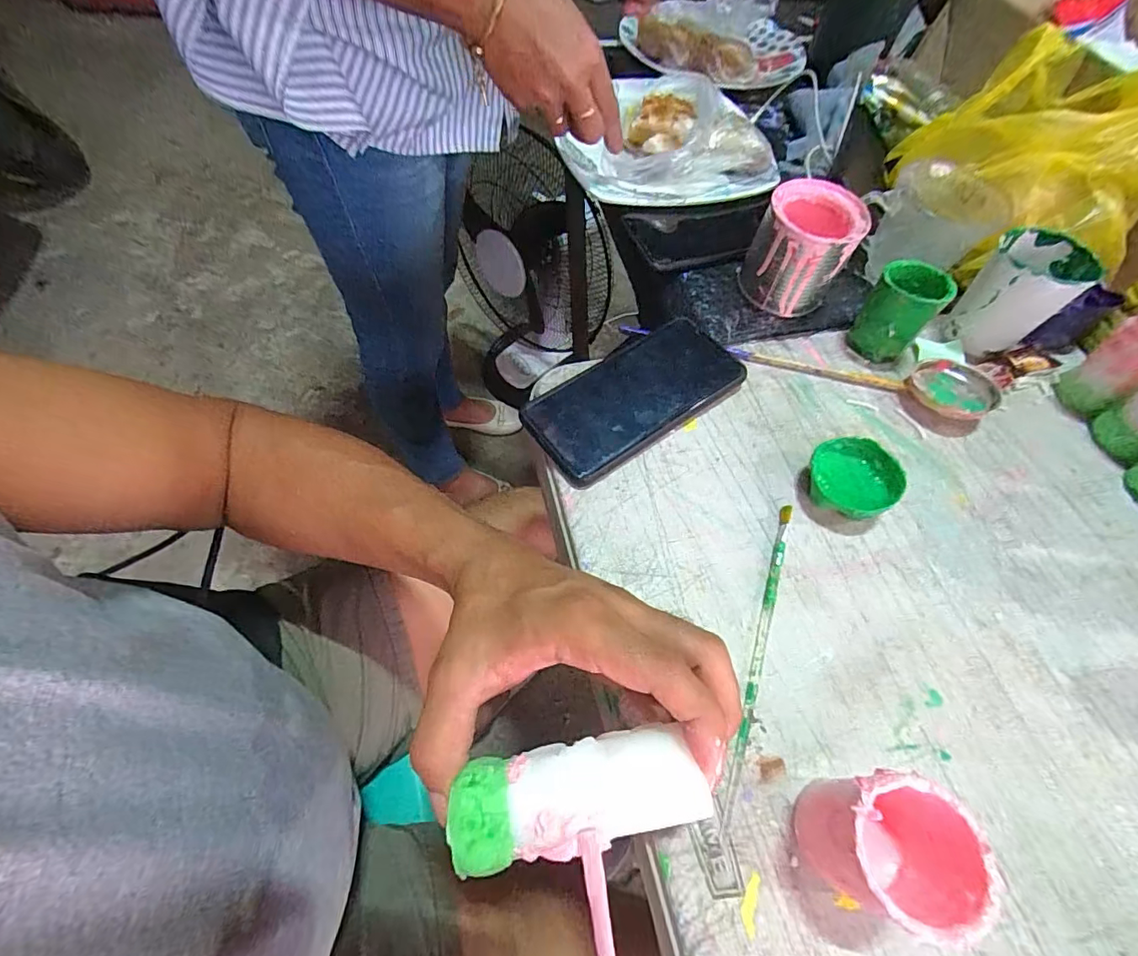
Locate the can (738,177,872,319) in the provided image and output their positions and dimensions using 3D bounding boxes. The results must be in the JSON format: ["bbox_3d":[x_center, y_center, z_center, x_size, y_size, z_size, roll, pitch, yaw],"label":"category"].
[{"bbox_3d":[0.182,-0.181,0.390,0.071,0.073,0.071,26,62,12],"label":"can"}]

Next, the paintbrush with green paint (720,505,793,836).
[{"bbox_3d":[0.109,0.095,0.279,0.006,0.008,0.183,20,61,8],"label":"paintbrush with green paint"}]

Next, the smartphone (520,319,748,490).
[{"bbox_3d":[0.049,-0.062,0.362,0.165,0.017,0.078,-32,66,-19],"label":"smartphone"}]

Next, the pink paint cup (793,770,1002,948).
[{"bbox_3d":[0.129,0.154,0.210,0.053,0.064,0.049,1,60,-2],"label":"pink paint cup"}]

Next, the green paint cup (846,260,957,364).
[{"bbox_3d":[0.252,-0.128,0.381,0.047,0.060,0.047,1,60,-2],"label":"green paint cup"}]

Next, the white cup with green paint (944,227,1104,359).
[{"bbox_3d":[0.349,-0.144,0.385,0.071,0.070,0.063,-37,68,-21],"label":"white cup with green paint"}]

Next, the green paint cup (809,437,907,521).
[{"bbox_3d":[0.184,0.003,0.323,0.055,0.028,0.053,1,60,-2],"label":"green paint cup"}]

